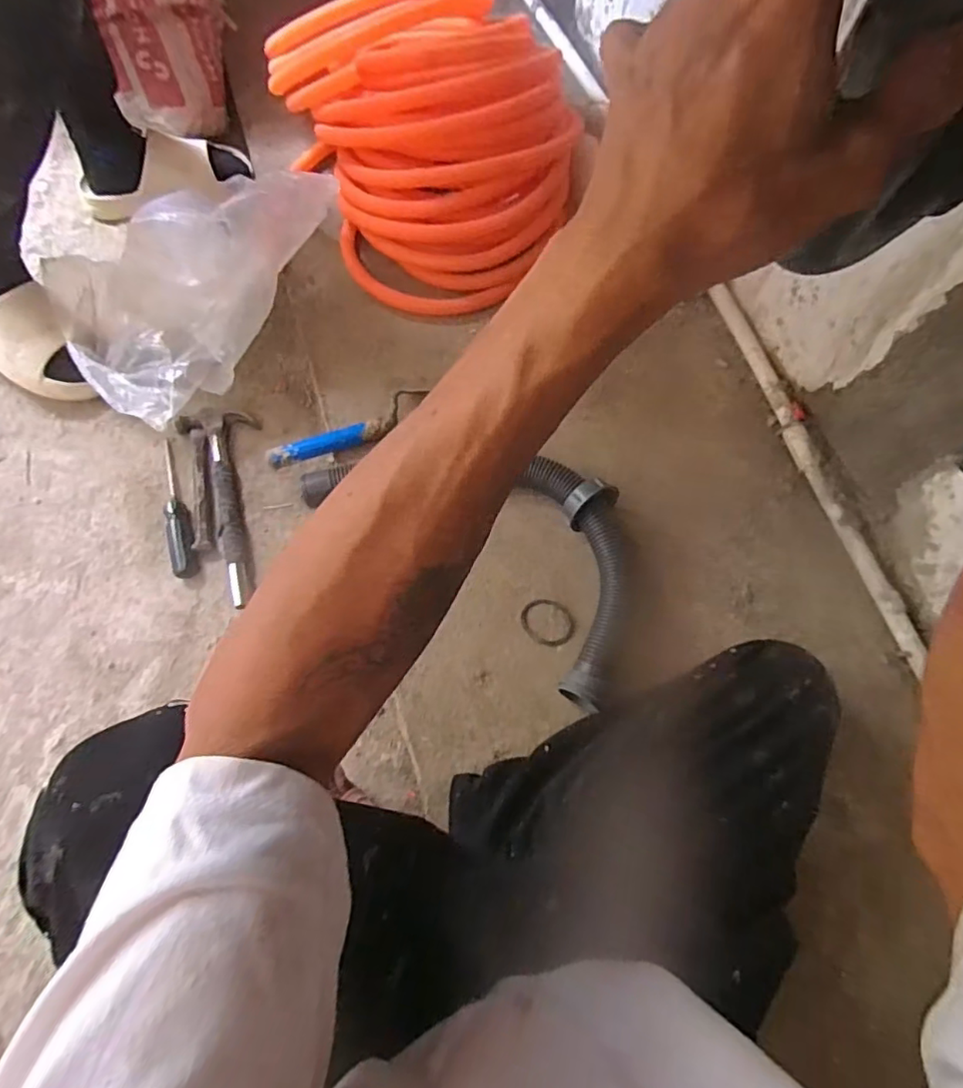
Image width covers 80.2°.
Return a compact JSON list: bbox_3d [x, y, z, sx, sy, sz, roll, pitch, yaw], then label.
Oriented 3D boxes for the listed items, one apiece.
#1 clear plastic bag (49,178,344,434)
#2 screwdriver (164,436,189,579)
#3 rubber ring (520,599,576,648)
[{"bbox_3d":[-0.381,-0.381,0.783,0.258,0.105,0.426,40,75,12],"label":"clear plastic bag"},{"bbox_3d":[-0.404,-0.051,0.754,0.019,0.028,0.197,-12,72,-5],"label":"screwdriver"},{"bbox_3d":[0.077,0.091,0.664,0.062,0.004,0.054,11,71,3],"label":"rubber ring"}]

